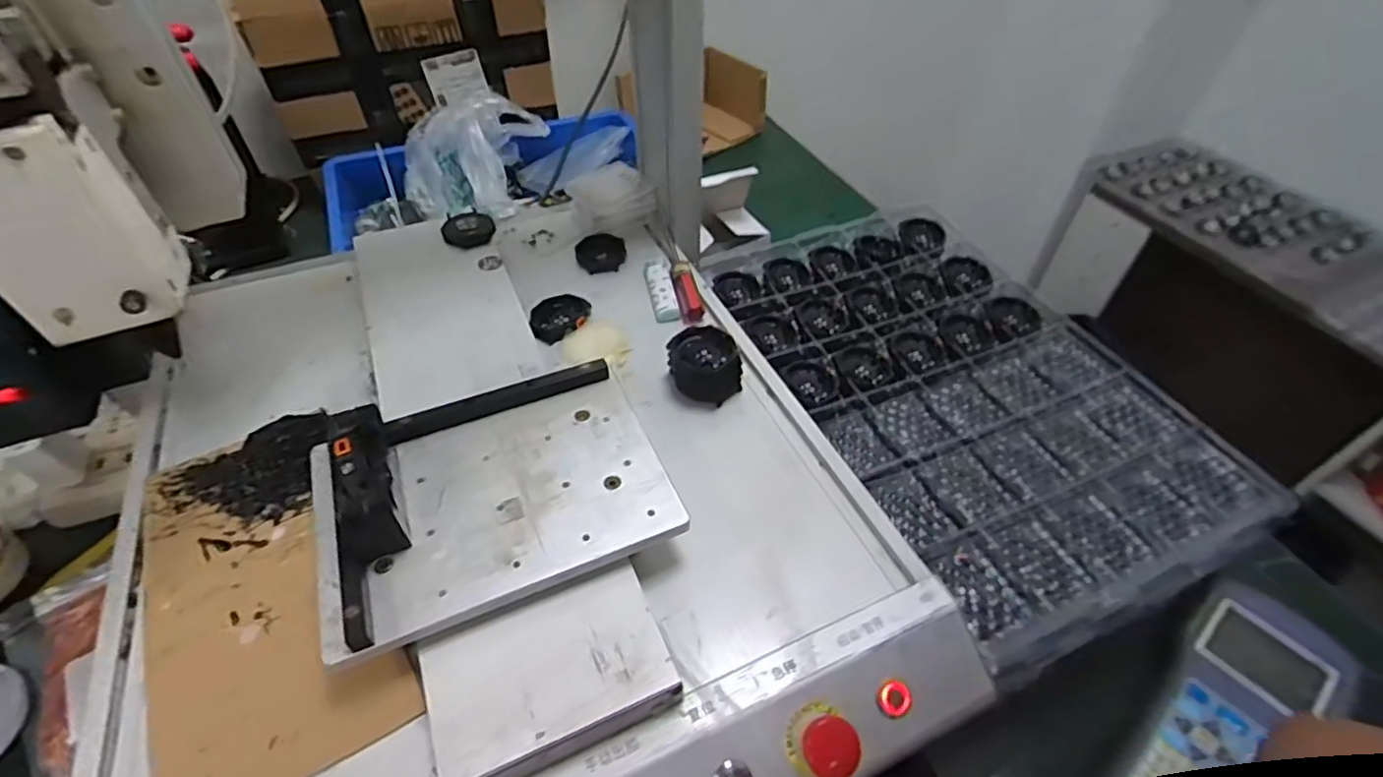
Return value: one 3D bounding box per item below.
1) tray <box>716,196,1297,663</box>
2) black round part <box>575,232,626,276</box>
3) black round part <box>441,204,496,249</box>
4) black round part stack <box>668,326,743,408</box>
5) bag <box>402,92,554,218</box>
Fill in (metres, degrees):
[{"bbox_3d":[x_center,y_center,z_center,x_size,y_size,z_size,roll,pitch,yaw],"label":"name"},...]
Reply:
[{"bbox_3d":[0.229,-0.015,0.561,0.273,0.031,0.437,-17,50,-17],"label":"tray"},{"bbox_3d":[-0.087,-0.132,0.606,0.047,0.017,0.047,-9,48,-9],"label":"black round part"},{"bbox_3d":[-0.209,-0.151,0.590,0.047,0.012,0.046,-19,50,-18],"label":"black round part"},{"bbox_3d":[0.010,-0.017,0.482,0.047,0.038,0.051,1,47,-1],"label":"black round part stack"},{"bbox_3d":[-0.287,-0.316,0.853,0.190,0.097,0.171,-11,48,-11],"label":"bag"}]

